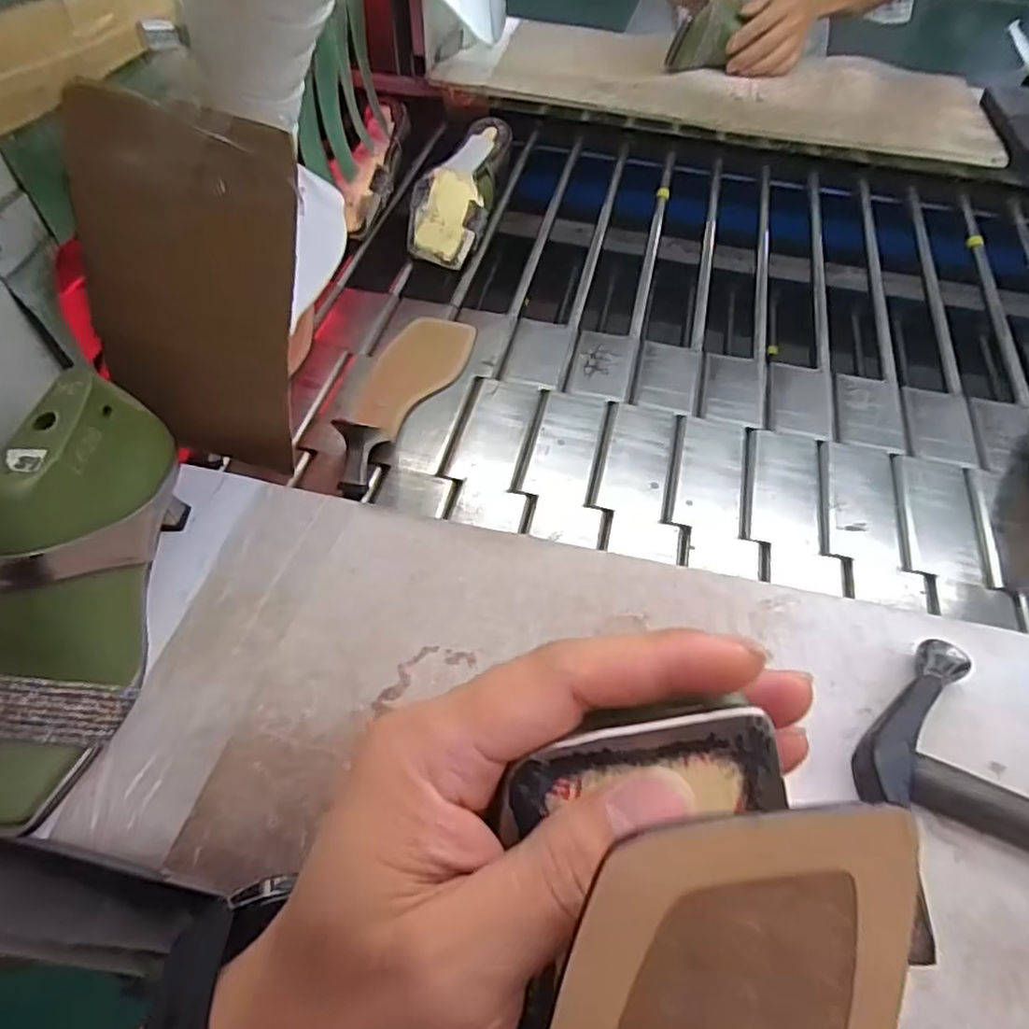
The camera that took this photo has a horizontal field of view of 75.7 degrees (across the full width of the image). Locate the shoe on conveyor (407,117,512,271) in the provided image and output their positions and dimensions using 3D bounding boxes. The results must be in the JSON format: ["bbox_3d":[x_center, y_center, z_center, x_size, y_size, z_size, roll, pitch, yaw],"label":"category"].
[{"bbox_3d":[-0.061,-0.373,0.765,0.086,0.069,0.217,10,54,4],"label":"shoe on conveyor"}]

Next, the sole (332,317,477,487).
[{"bbox_3d":[-0.110,-0.123,0.590,0.075,0.052,0.220,22,56,13],"label":"sole"}]

